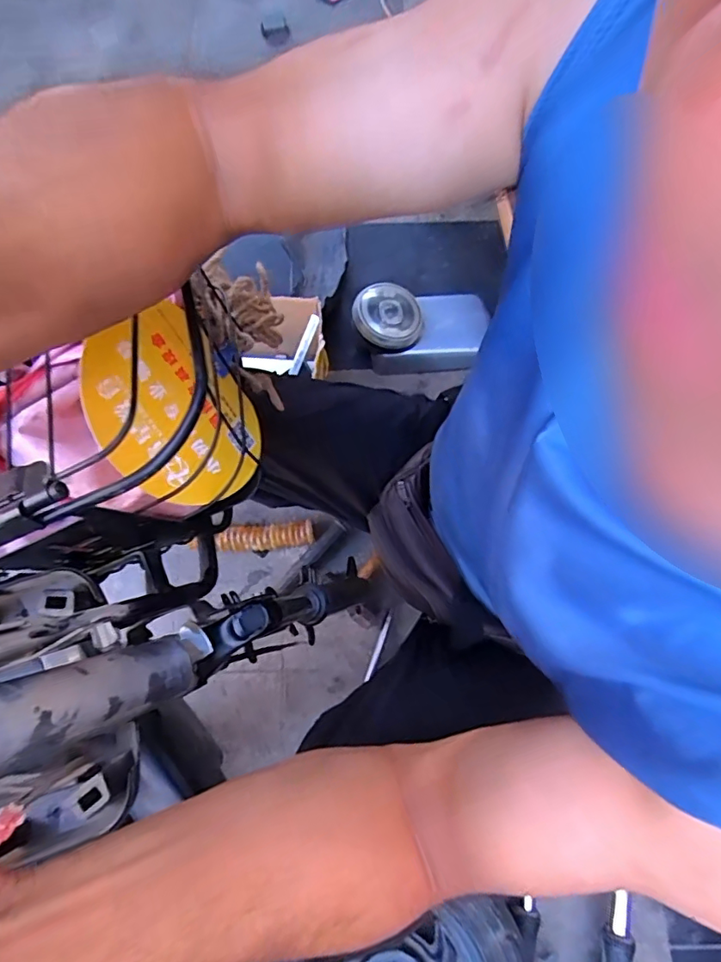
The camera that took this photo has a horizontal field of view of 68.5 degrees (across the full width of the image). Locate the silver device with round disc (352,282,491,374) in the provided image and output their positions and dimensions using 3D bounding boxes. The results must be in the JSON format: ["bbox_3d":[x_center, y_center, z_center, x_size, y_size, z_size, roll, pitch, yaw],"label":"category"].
[{"bbox_3d":[0.131,-0.328,1.116,0.286,0.098,0.171,-6,71,-3],"label":"silver device with round disc"}]

